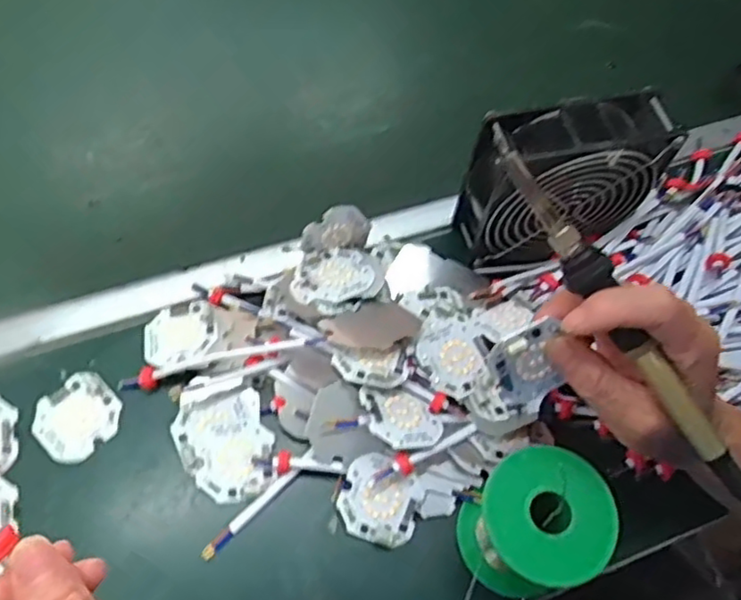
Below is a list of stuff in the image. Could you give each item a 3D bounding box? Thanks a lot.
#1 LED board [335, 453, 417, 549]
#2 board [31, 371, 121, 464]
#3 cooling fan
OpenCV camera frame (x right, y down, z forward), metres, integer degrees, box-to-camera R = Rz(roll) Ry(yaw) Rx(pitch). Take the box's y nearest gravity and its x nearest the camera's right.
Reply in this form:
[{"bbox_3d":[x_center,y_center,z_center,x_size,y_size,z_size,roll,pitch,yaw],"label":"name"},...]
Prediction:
[{"bbox_3d":[0.006,0.118,0.391,0.046,0.007,0.047,21,82,1],"label":"LED board"},{"bbox_3d":[-0.181,0.072,0.410,0.049,0.004,0.049,42,66,17],"label":"board"},{"bbox_3d":[0.122,-0.078,0.434,0.122,0.100,0.054,-6,62,-7],"label":"cooling fan"}]

